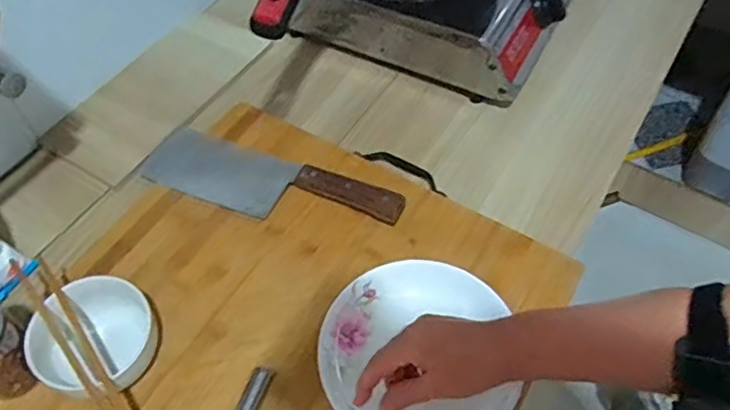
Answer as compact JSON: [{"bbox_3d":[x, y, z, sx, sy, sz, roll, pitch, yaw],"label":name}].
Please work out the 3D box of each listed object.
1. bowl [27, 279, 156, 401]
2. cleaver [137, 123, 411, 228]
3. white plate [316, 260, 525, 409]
[{"bbox_3d":[-0.238,0.118,0.549,0.090,0.055,0.107,14,57,11],"label":"bowl"},{"bbox_3d":[-0.105,-0.023,0.669,0.287,0.026,0.084,20,58,14],"label":"cleaver"},{"bbox_3d":[0.043,0.128,0.542,0.162,0.026,0.168,-2,55,3],"label":"white plate"}]

